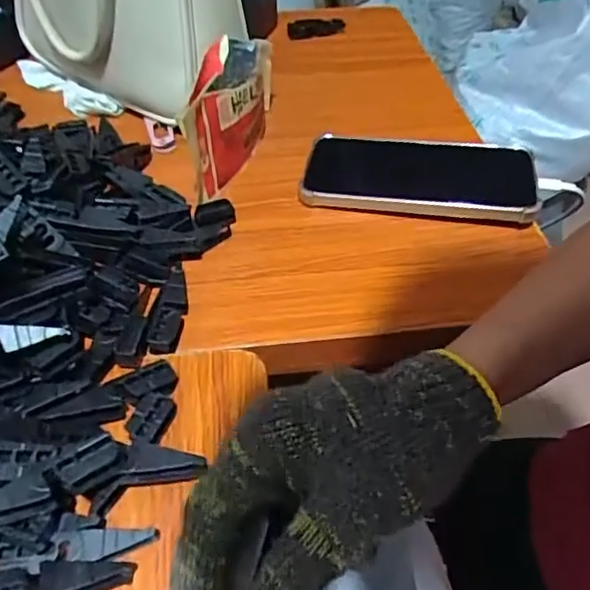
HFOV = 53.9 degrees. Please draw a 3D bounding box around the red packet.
[{"bbox_3d":[-0.050,-0.145,0.455,0.047,0.079,0.156,5,46,4],"label":"red packet"}]

